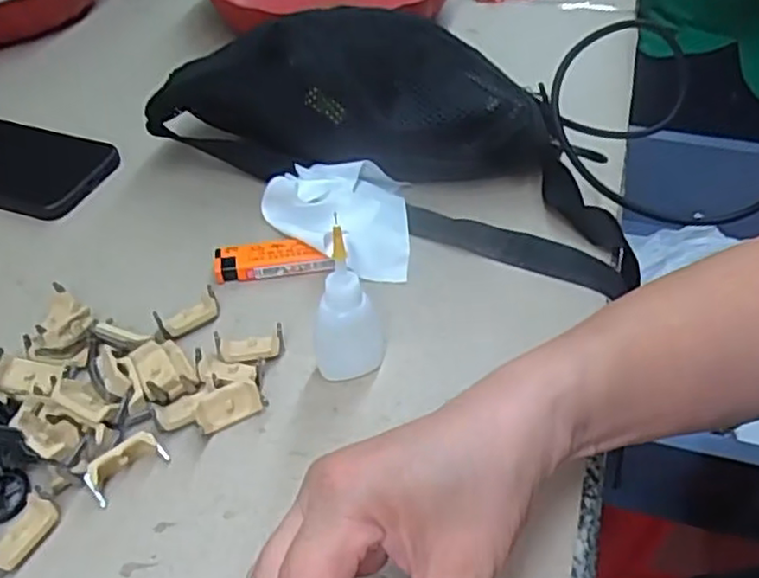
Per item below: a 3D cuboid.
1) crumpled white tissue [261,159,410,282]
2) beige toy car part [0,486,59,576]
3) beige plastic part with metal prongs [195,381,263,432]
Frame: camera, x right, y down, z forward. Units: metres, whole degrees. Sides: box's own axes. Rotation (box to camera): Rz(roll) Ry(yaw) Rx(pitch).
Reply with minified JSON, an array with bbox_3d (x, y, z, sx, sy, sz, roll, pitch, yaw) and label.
[{"bbox_3d":[-0.027,-0.044,0.437,0.092,0.028,0.091,-6,45,-3],"label":"crumpled white tissue"},{"bbox_3d":[-0.154,0.105,0.297,0.019,0.009,0.034,20,49,21],"label":"beige toy car part"},{"bbox_3d":[-0.074,0.057,0.338,0.031,0.005,0.017,-22,91,-14],"label":"beige plastic part with metal prongs"}]

